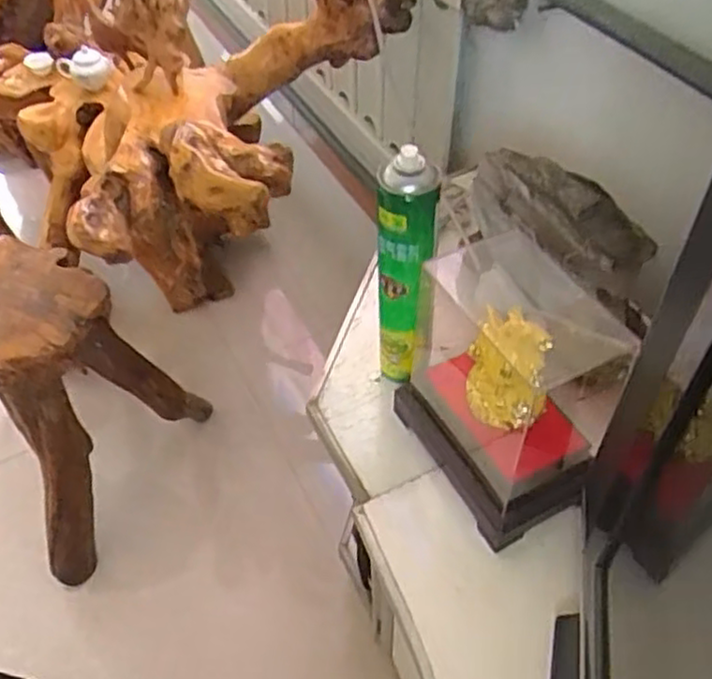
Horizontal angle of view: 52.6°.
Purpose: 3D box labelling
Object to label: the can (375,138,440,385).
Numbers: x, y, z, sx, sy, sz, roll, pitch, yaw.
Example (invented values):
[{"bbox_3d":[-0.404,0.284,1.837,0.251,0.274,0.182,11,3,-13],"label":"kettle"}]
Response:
[{"bbox_3d":[0.054,-0.066,0.803,0.062,0.295,0.067,-10,49,-7],"label":"can"}]

